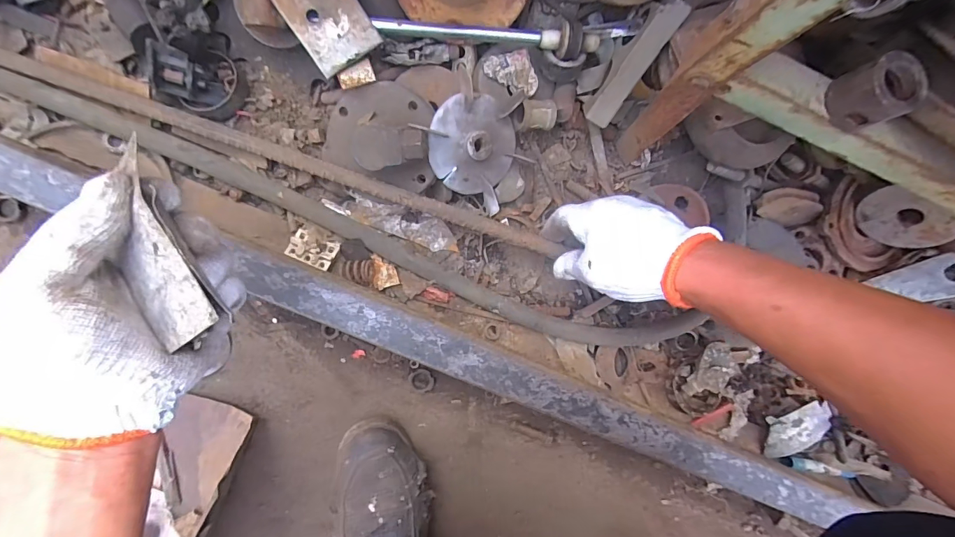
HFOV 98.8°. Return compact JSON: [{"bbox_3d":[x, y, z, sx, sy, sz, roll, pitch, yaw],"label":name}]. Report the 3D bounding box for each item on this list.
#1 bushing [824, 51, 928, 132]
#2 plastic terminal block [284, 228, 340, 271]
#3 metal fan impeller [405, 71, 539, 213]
[{"bbox_3d":[0.264,-0.117,0.272,0.037,0.034,0.040,0,93,-4],"label":"bushing"},{"bbox_3d":[-0.160,-0.018,0.398,0.042,0.007,0.029,27,76,-13],"label":"plastic terminal block"},{"bbox_3d":[-0.001,-0.124,0.401,0.100,0.030,0.104,23,97,-34],"label":"metal fan impeller"}]

